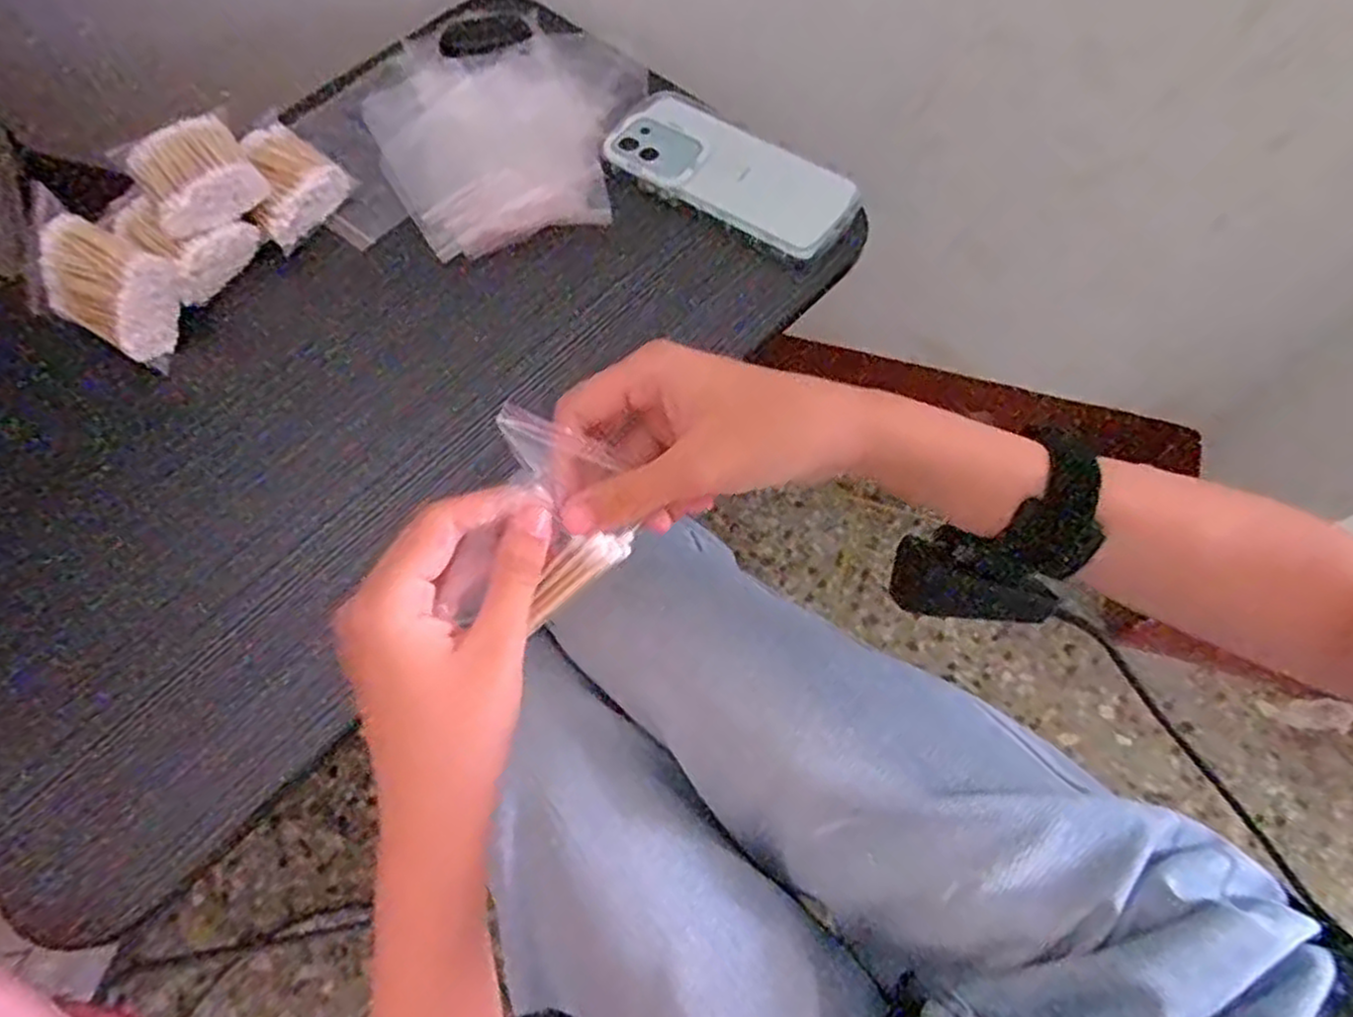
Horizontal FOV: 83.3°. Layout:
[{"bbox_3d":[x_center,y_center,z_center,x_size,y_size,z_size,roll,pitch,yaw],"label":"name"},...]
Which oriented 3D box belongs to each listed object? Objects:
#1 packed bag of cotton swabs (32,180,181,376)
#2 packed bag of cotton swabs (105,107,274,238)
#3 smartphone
[{"bbox_3d":[-0.334,-0.129,0.444,0.084,0.051,0.053,24,68,12],"label":"packed bag of cotton swabs"},{"bbox_3d":[-0.292,-0.203,0.465,0.065,0.029,0.076,-37,70,-15],"label":"packed bag of cotton swabs"},{"bbox_3d":[0.035,-0.221,0.495,0.164,0.005,0.082,37,71,17],"label":"smartphone"}]

